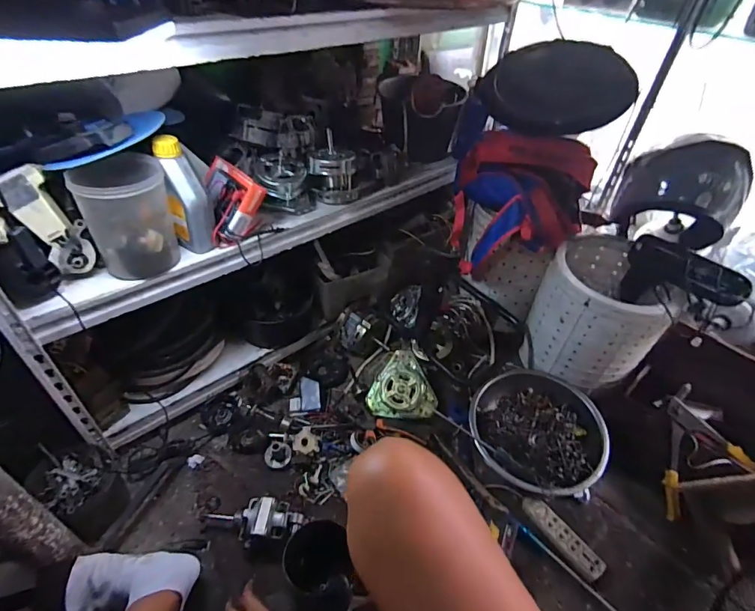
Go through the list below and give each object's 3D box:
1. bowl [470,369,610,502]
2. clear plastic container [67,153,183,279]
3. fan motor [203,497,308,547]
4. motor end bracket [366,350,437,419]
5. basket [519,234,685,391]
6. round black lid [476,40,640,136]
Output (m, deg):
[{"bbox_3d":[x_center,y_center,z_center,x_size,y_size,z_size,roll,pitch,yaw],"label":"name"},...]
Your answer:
[{"bbox_3d":[0.365,0.281,0.973,0.296,0.080,0.294,24,45,21],"label":"bowl"},{"bbox_3d":[-0.442,-0.160,0.752,0.136,0.182,0.140,-31,52,-33],"label":"clear plastic container"},{"bbox_3d":[-0.244,0.428,0.822,0.206,0.082,0.083,3,42,-1],"label":"fan motor"},{"bbox_3d":[0.050,0.214,1.038,0.159,0.039,0.173,-31,79,0],"label":"motor end bracket"},{"bbox_3d":[0.540,0.026,1.046,0.272,0.274,0.269,32,49,28],"label":"basket"},{"bbox_3d":[0.399,-0.484,0.944,0.289,0.031,0.278,-5,67,12],"label":"round black lid"}]

